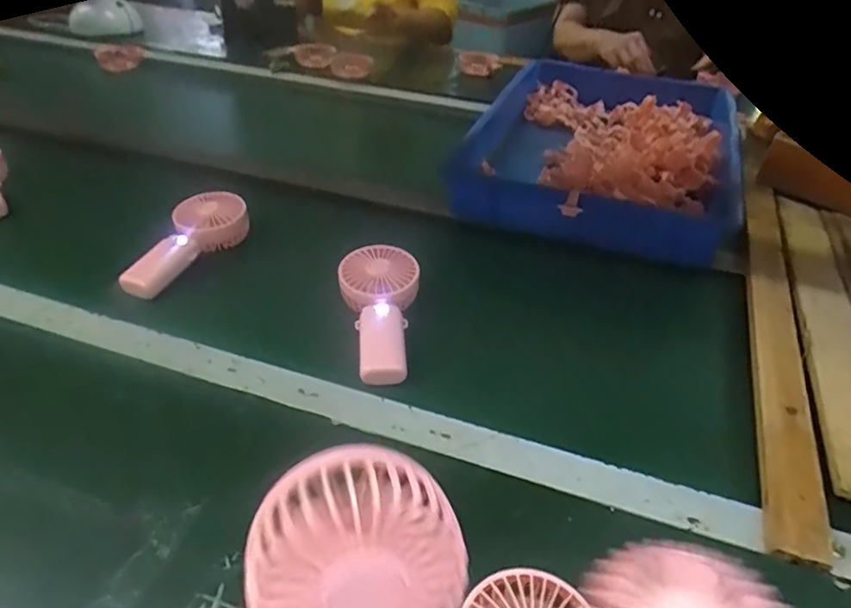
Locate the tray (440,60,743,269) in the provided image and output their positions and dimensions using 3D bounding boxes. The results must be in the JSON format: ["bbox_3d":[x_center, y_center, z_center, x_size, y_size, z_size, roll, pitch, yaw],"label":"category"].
[{"bbox_3d":[0.270,-0.234,0.876,0.362,0.093,0.553,15,36,16],"label":"tray"}]

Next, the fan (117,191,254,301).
[{"bbox_3d":[-0.295,-0.074,0.716,0.076,0.062,0.168,28,63,31],"label":"fan"}]

